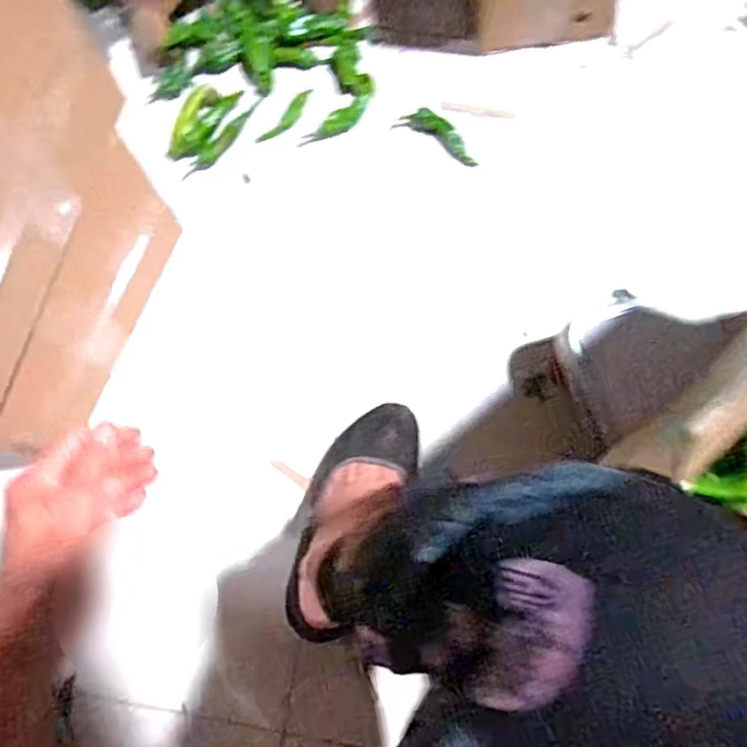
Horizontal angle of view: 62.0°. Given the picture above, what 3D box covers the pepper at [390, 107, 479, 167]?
[{"bbox_3d":[0.076,-0.273,0.703,0.105,0.023,0.034,32,78,8],"label":"pepper"}]

